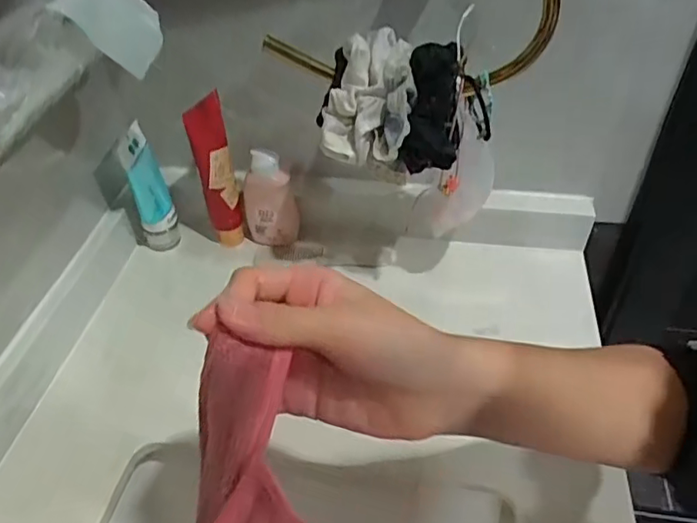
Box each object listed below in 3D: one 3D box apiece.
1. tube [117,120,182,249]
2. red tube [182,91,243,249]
[{"bbox_3d":[-0.206,-0.072,0.598,0.042,0.127,0.048,-19,45,-17],"label":"tube"},{"bbox_3d":[-0.131,-0.084,0.581,0.034,0.166,0.028,-13,44,-8],"label":"red tube"}]

